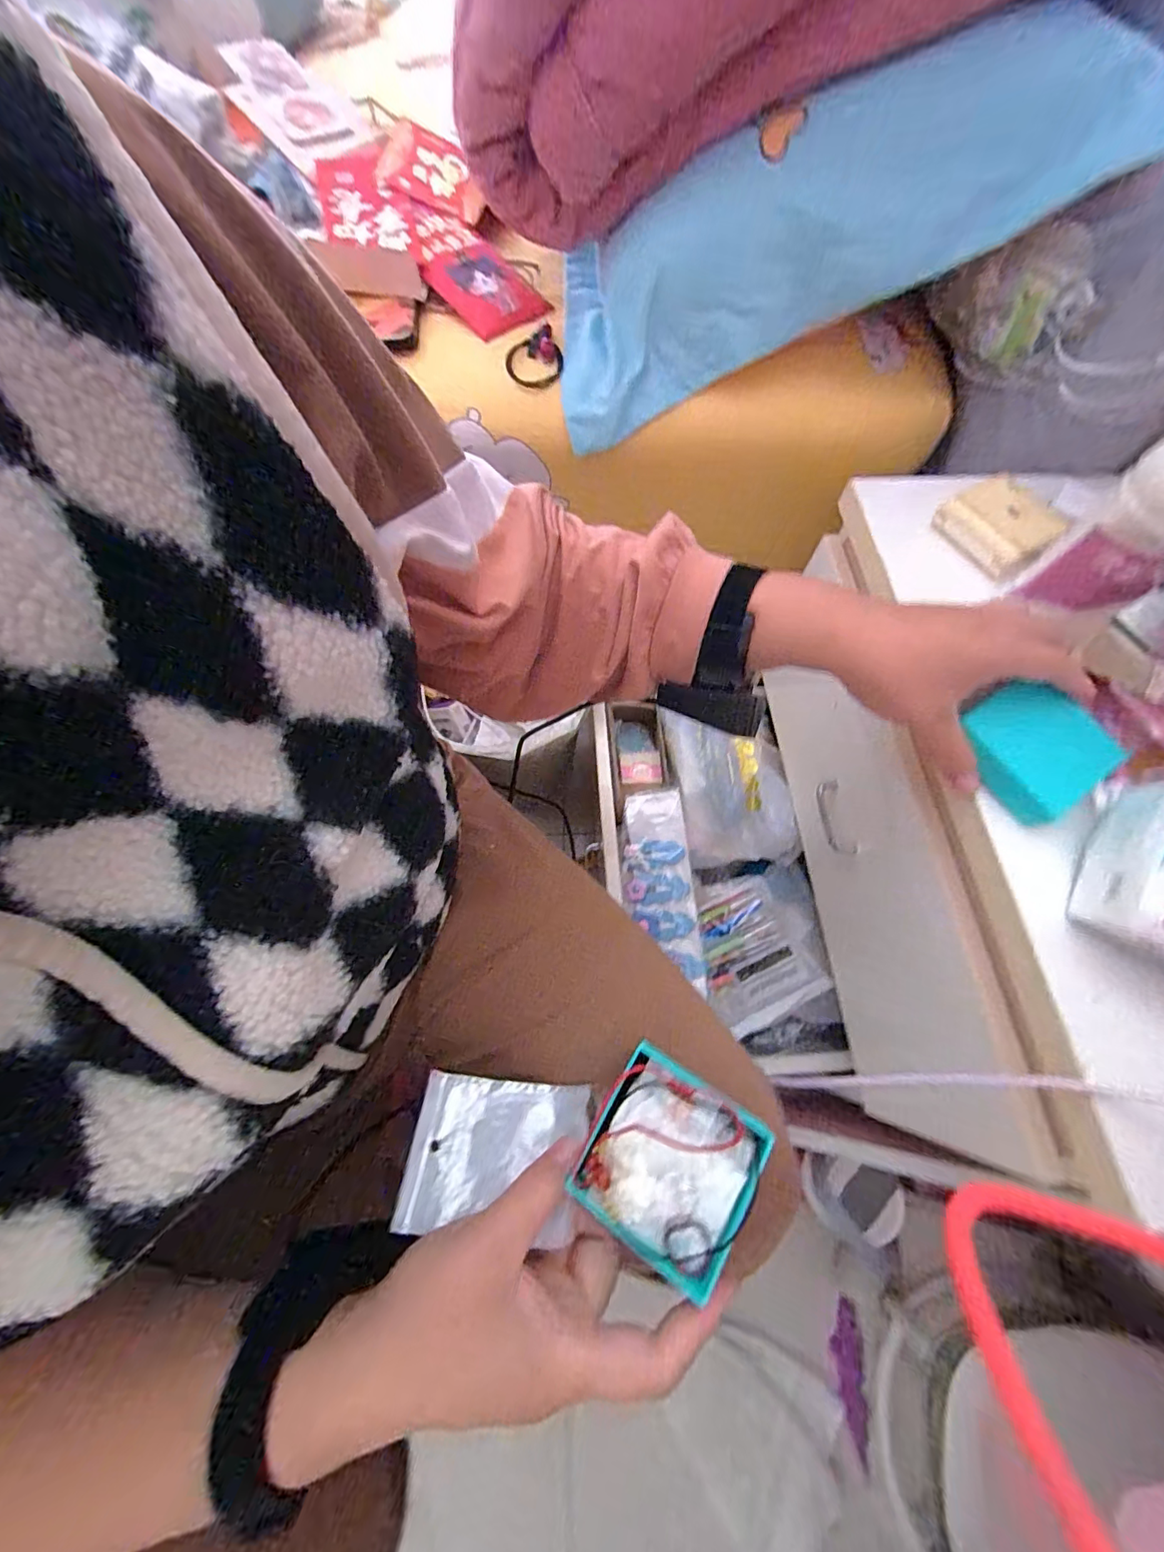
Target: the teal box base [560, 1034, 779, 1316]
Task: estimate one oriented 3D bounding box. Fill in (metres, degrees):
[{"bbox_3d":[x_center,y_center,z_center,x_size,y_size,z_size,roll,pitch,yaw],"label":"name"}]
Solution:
[{"bbox_3d":[0.043,0.186,0.244,0.072,0.025,0.075,25,70,23],"label":"teal box base"}]

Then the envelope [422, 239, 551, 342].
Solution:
[{"bbox_3d":[-0.092,-0.483,0.498,0.083,0.011,0.111,-41,86,-12],"label":"envelope"}]

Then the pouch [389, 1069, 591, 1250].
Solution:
[{"bbox_3d":[-0.046,0.200,0.266,0.093,0.005,0.067,1,40,6],"label":"pouch"}]

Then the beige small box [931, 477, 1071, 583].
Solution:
[{"bbox_3d":[0.322,-0.194,0.385,0.061,0.027,0.075,-33,71,-15],"label":"beige small box"}]

